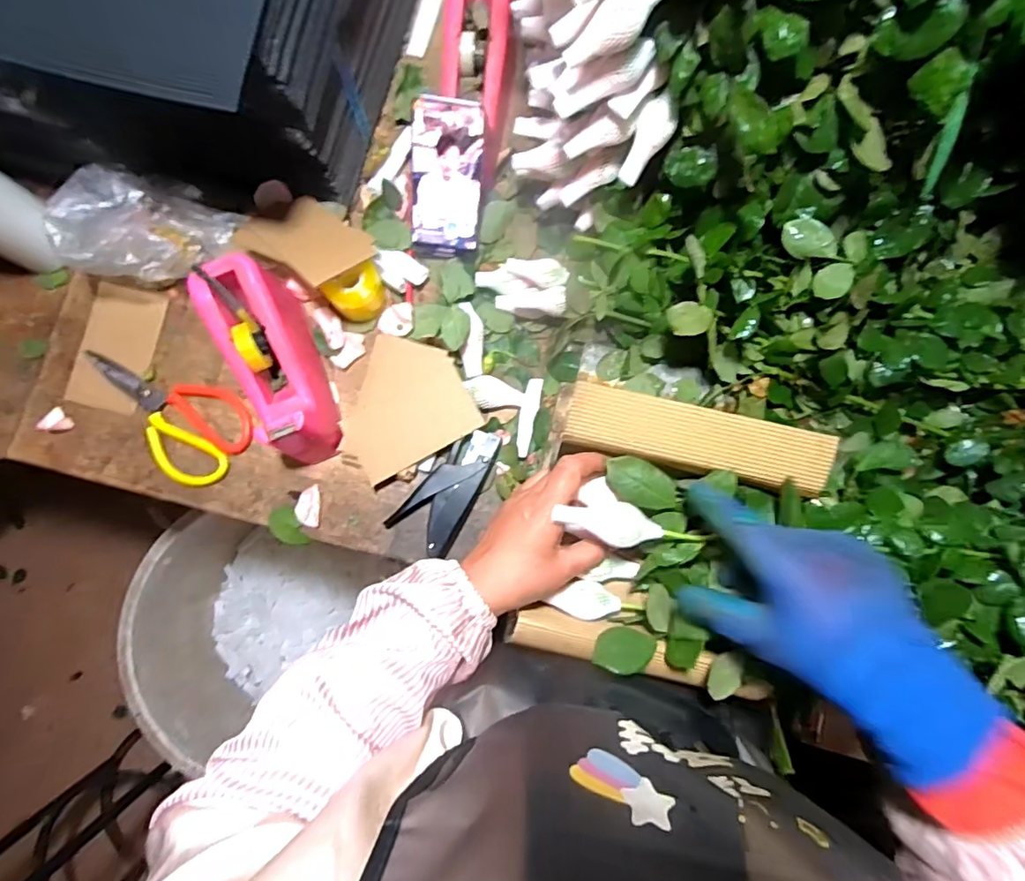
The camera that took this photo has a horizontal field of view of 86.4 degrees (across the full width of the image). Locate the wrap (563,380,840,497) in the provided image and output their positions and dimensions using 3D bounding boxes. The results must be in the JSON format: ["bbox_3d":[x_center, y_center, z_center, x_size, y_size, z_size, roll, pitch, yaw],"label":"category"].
[{"bbox_3d":[0.147,0.000,0.430,0.207,0.012,0.052,13,100,2],"label":"wrap"}]

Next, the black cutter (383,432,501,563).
[{"bbox_3d":[-0.065,0.053,0.596,0.070,0.025,0.141,39,84,2],"label":"black cutter"}]

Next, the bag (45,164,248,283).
[{"bbox_3d":[-0.381,-0.218,0.576,0.131,0.090,0.142,33,84,2],"label":"bag"}]

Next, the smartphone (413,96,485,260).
[{"bbox_3d":[-0.070,-0.270,0.578,0.072,0.156,0.013,10,42,-1],"label":"smartphone"}]

